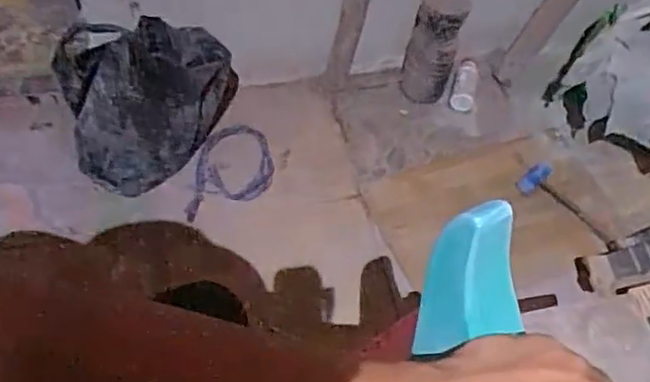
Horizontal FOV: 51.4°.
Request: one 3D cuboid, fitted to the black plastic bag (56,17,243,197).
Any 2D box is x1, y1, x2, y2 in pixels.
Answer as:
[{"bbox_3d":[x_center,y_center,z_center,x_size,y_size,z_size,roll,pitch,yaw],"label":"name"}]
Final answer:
[{"bbox_3d":[-0.305,-0.162,1.232,0.306,0.308,0.122,-28,62,-21],"label":"black plastic bag"}]

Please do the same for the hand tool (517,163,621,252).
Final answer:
[{"bbox_3d":[0.502,0.037,1.370,0.071,0.057,0.231,-33,65,-24],"label":"hand tool"}]

